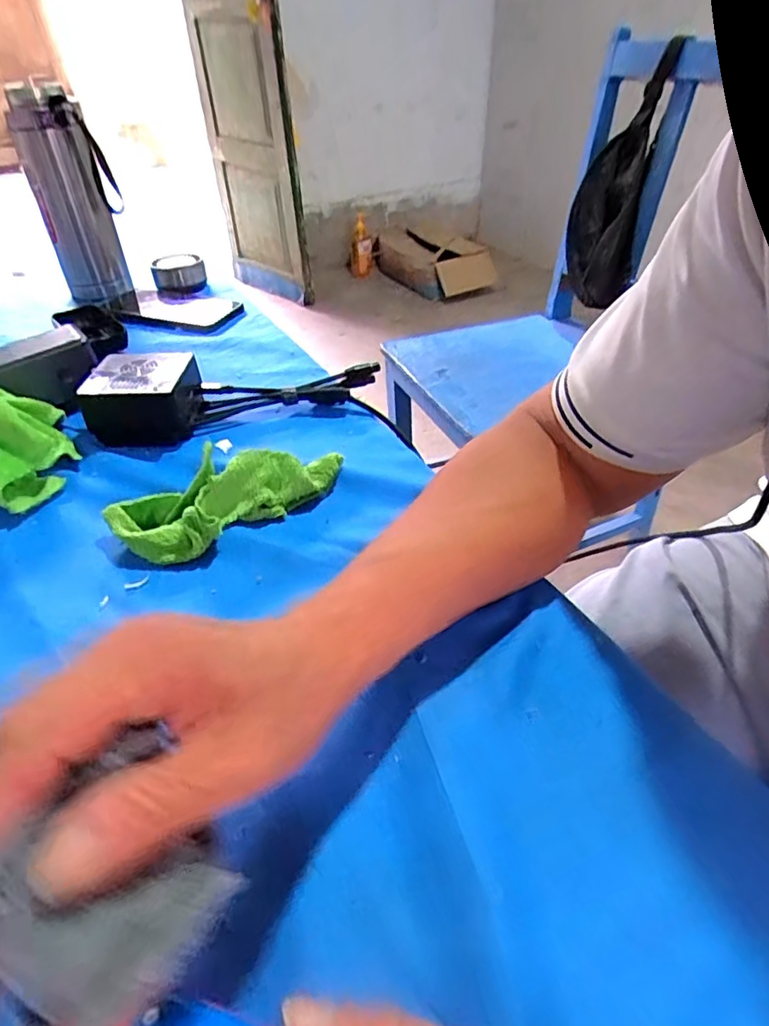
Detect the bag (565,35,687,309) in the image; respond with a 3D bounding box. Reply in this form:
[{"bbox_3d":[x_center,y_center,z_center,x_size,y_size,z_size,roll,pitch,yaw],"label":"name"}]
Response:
[{"bbox_3d":[0.371,-0.528,0.918,0.099,0.336,0.164,7,41,10],"label":"bag"}]

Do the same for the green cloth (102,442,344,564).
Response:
[{"bbox_3d":[-0.104,-0.018,0.384,0.150,0.040,0.055,-27,47,-27],"label":"green cloth"}]

